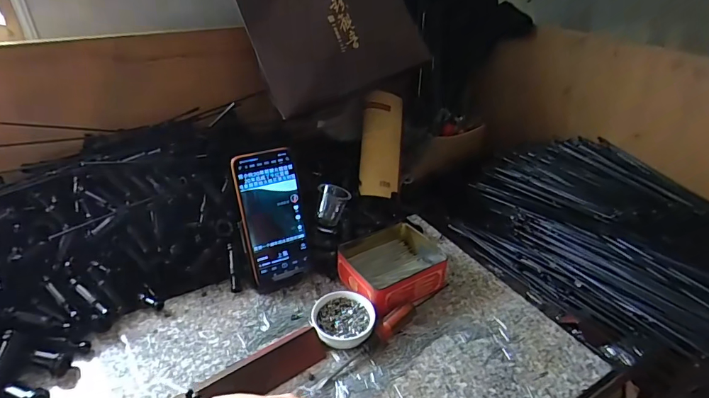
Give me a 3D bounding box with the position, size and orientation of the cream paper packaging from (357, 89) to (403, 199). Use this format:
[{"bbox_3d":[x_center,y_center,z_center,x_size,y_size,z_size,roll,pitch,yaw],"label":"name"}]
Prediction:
[{"bbox_3d":[0.049,-0.099,0.753,0.073,0.028,0.204,4,72,3],"label":"cream paper packaging"}]

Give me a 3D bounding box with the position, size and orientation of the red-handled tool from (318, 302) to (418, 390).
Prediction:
[{"bbox_3d":[0.016,0.160,0.460,0.140,0.025,0.016,-24,40,-35],"label":"red-handled tool"}]

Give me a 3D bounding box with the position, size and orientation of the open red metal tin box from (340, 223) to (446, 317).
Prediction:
[{"bbox_3d":[0.052,0.090,0.553,0.140,0.042,0.115,-21,38,-31],"label":"open red metal tin box"}]

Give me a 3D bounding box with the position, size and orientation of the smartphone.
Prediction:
[{"bbox_3d":[-0.102,0.024,0.523,0.075,0.166,0.011,-14,14,-24],"label":"smartphone"}]

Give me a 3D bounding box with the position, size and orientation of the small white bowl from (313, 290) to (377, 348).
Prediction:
[{"bbox_3d":[-0.013,0.142,0.485,0.072,0.025,0.065,6,32,7],"label":"small white bowl"}]

